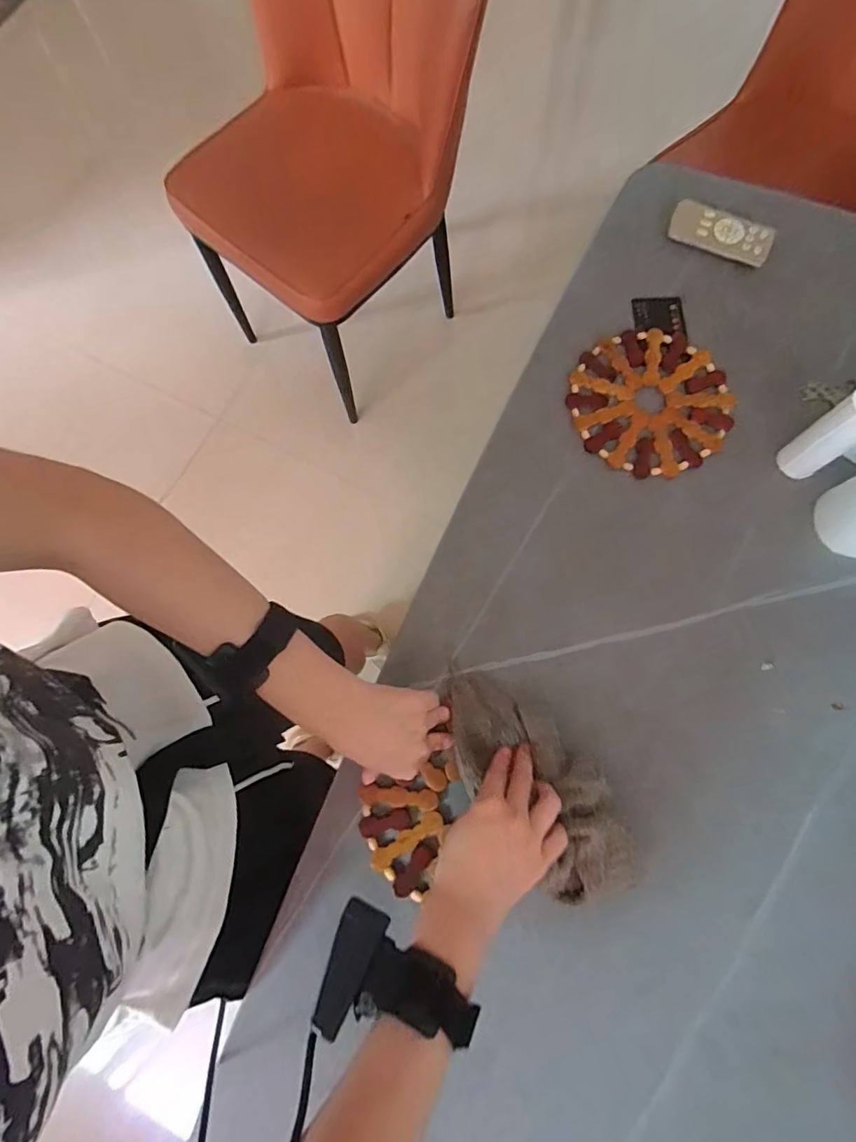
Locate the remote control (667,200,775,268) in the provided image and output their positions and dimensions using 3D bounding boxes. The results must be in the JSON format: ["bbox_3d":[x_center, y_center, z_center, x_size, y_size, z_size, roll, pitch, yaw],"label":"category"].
[{"bbox_3d":[0.307,-0.355,0.553,0.103,0.012,0.045,24,77,8],"label":"remote control"}]

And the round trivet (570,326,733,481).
[{"bbox_3d":[0.220,-0.167,0.521,0.152,0.009,0.151,0,75,2],"label":"round trivet"}]

